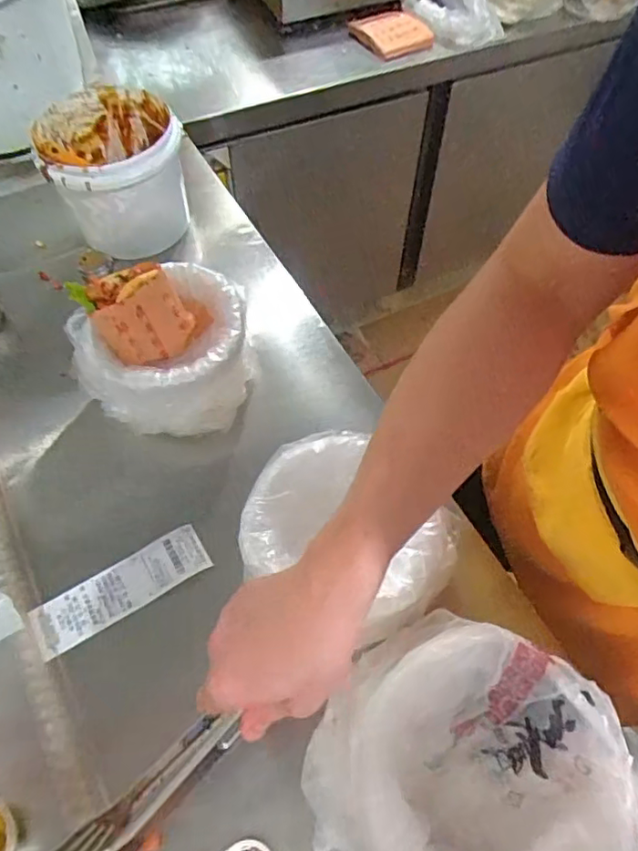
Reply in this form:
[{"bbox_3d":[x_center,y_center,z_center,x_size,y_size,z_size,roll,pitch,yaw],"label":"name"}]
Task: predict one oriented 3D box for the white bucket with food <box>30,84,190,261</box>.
[{"bbox_3d":[-0.278,-0.342,0.791,0.170,0.164,0.184,0,58,0],"label":"white bucket with food"}]

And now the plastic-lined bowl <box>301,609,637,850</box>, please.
[{"bbox_3d":[0.109,0.264,0.440,0.206,0.104,0.207,0,58,0],"label":"plastic-lined bowl"}]

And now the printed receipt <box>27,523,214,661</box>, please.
[{"bbox_3d":[-0.202,0.168,0.586,0.178,0.014,0.051,-28,62,-16],"label":"printed receipt"}]

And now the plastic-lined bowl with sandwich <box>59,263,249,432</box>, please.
[{"bbox_3d":[-0.175,-0.086,0.654,0.184,0.155,0.172,0,58,0],"label":"plastic-lined bowl with sandwich"}]

